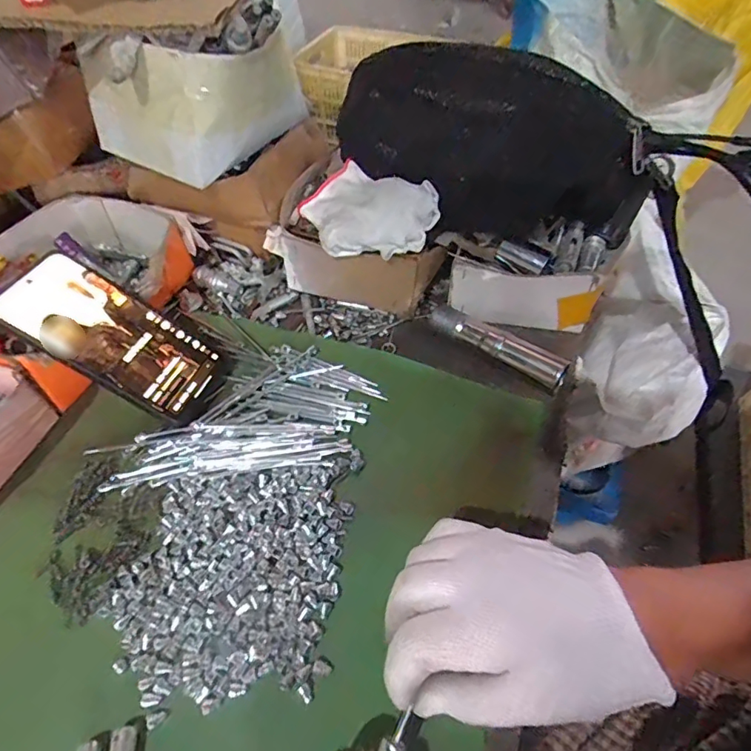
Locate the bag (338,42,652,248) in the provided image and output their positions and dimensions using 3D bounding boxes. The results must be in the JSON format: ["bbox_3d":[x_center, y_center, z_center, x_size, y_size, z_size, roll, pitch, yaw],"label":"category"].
[{"bbox_3d":[0.094,-0.197,0.454,0.275,0.163,0.044,20,53,16],"label":"bag"}]

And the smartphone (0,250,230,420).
[{"bbox_3d":[-0.198,-0.031,0.395,0.154,0.006,0.074,33,52,-11],"label":"smartphone"}]

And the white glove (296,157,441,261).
[{"bbox_3d":[-0.012,-0.136,0.426,0.117,0.036,0.079,27,55,21],"label":"white glove"}]

